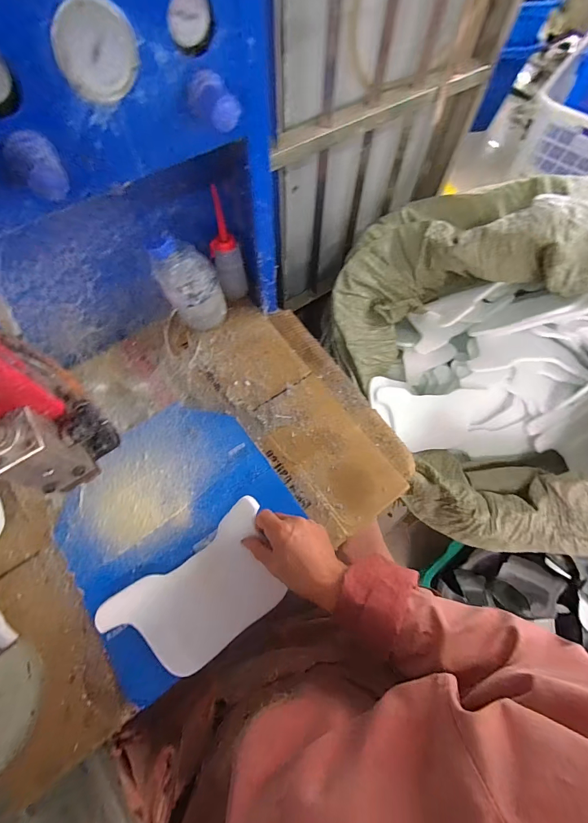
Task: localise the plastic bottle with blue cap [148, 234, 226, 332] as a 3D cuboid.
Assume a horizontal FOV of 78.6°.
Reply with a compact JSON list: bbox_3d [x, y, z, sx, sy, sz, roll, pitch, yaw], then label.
[{"bbox_3d":[-0.160,-0.200,0.566,0.089,0.160,0.073,-15,68,-8],"label":"plastic bottle with blue cap"}]

